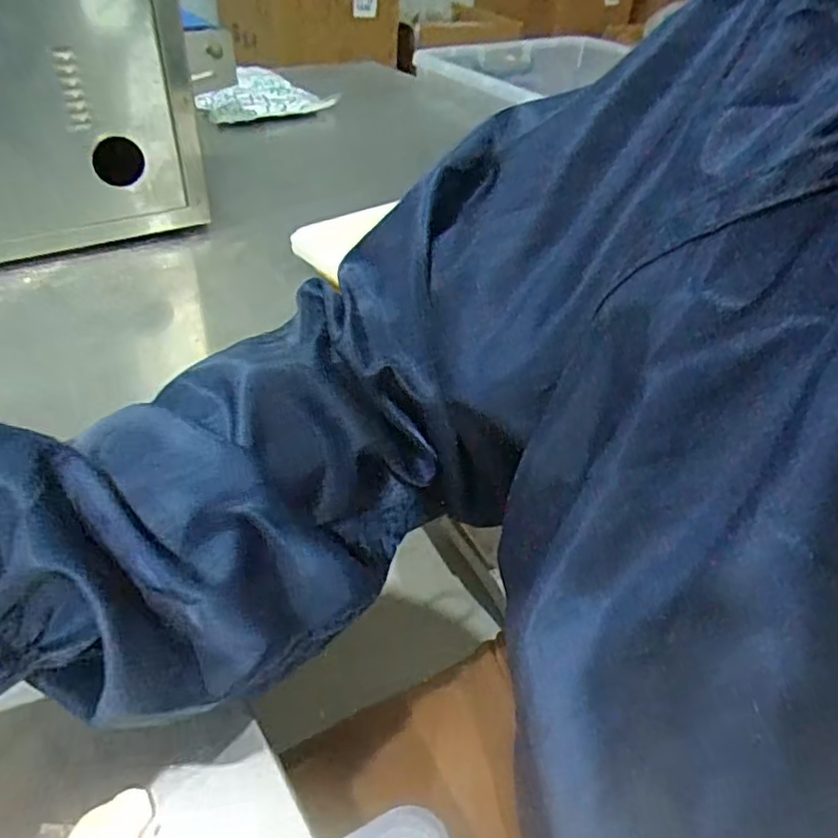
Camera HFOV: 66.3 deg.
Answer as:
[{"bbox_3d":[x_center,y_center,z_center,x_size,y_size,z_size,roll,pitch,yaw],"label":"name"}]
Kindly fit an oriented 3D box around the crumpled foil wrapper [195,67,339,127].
[{"bbox_3d":[-0.263,-0.533,1.028,0.203,0.028,0.167,-22,56,-25],"label":"crumpled foil wrapper"}]

